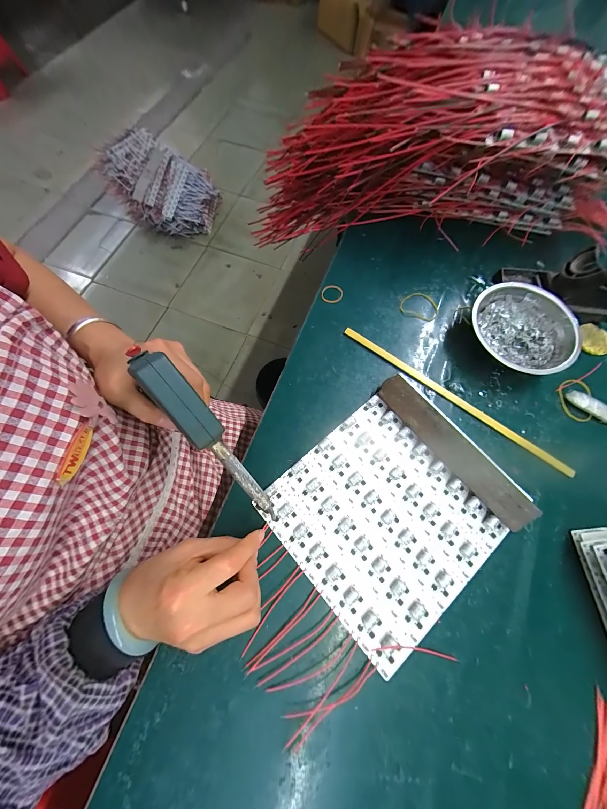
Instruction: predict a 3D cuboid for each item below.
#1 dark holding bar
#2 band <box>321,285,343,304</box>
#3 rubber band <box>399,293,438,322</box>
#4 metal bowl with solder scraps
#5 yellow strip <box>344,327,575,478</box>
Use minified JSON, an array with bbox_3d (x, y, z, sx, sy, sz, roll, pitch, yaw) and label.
[{"bbox_3d":[0.164,0.049,0.291,0.030,0.031,0.198,-39,77,-13],"label":"dark holding bar"},{"bbox_3d":[0.041,-0.157,0.366,0.031,0.007,0.025,-29,75,-10],"label":"band"},{"bbox_3d":[0.163,-0.137,0.365,0.054,0.005,0.044,12,72,1],"label":"rubber band"},{"bbox_3d":[0.274,-0.091,0.332,0.121,0.039,0.122,0,72,-1],"label":"metal bowl with solder scraps"},{"bbox_3d":[0.185,-0.010,0.324,0.311,0.008,0.013,35,74,9],"label":"yellow strip"}]

